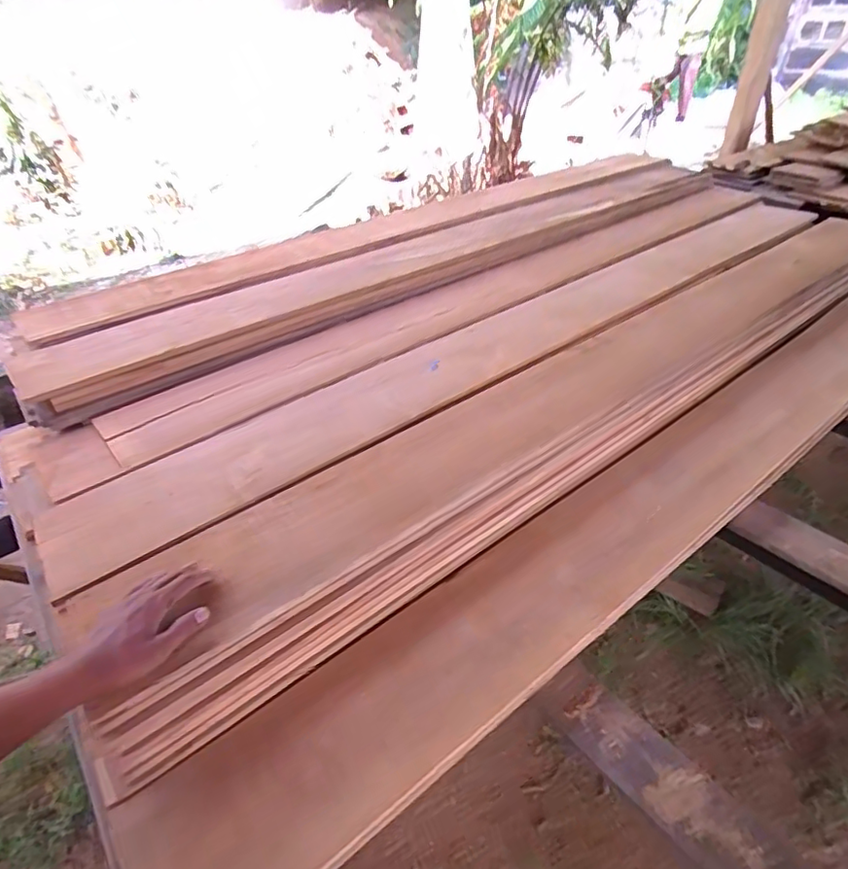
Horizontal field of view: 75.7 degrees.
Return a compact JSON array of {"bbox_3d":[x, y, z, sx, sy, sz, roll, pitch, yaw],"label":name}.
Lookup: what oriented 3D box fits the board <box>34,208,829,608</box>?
[{"bbox_3d":[0.310,-0.274,1.270,2.146,0.033,0.221,-28,48,-29],"label":"board"}]

